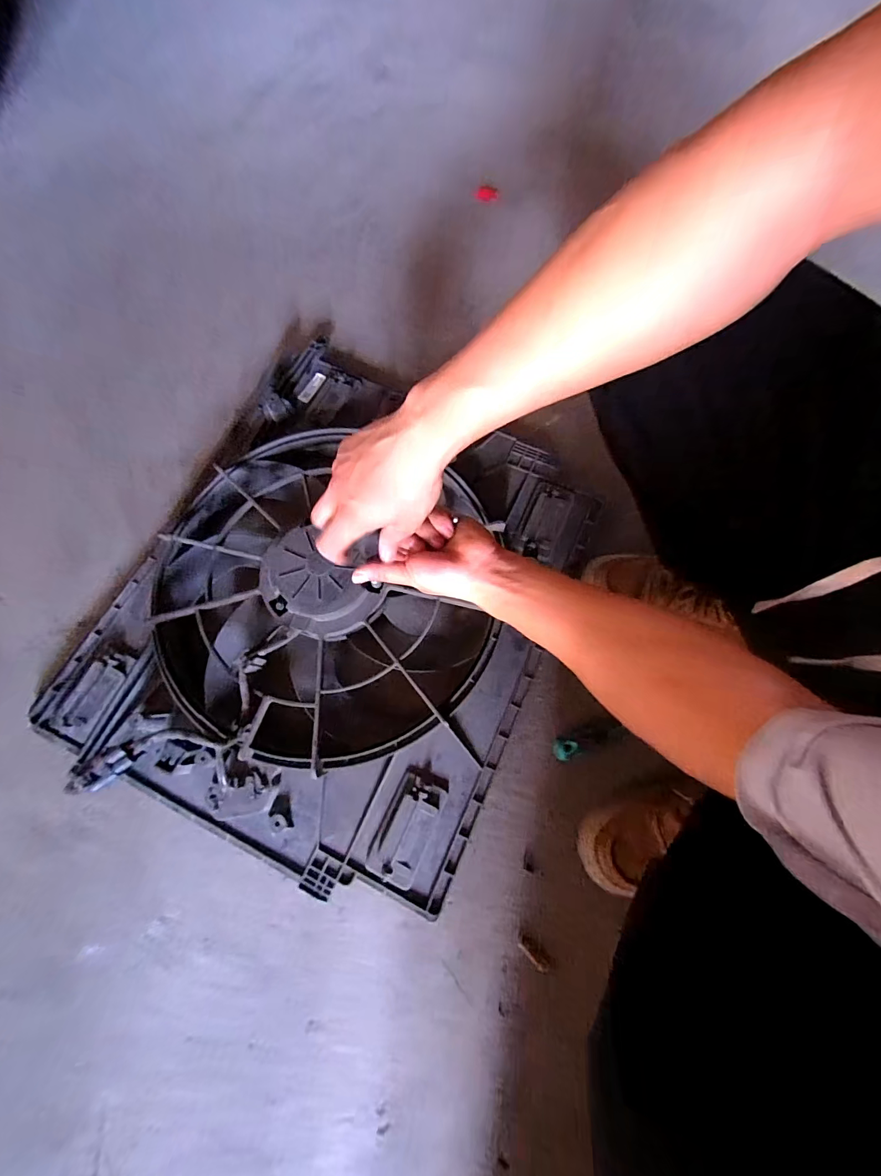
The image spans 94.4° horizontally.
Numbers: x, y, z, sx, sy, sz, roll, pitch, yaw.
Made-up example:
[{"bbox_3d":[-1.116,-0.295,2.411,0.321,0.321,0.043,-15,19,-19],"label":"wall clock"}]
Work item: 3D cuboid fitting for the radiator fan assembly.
[{"bbox_3d":[-0.139,-0.004,0.554,0.570,0.096,0.661,24,77,7],"label":"radiator fan assembly"}]

